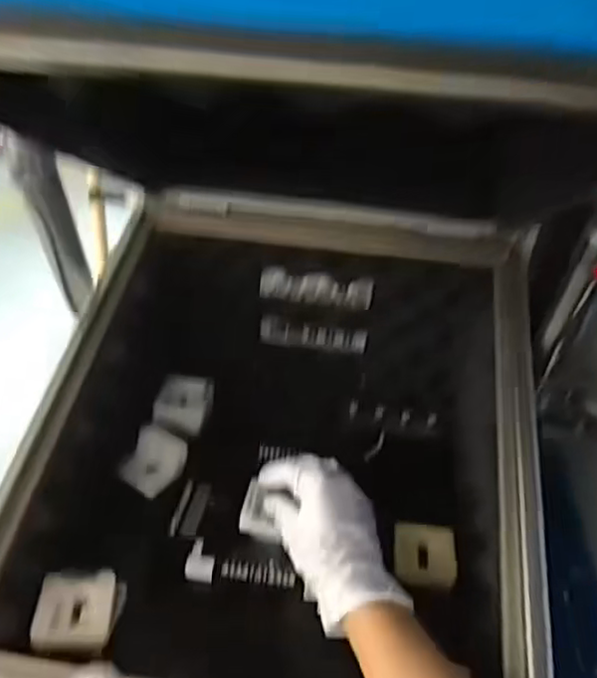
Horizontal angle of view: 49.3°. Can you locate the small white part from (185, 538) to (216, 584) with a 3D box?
[{"bbox_3d":[-0.075,0.170,0.502,0.022,0.015,0.032,1,35,-4],"label":"small white part"}]

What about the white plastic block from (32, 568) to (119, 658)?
[{"bbox_3d":[-0.157,0.191,0.457,0.051,0.009,0.055,4,48,-13],"label":"white plastic block"}]

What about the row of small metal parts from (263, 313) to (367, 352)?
[{"bbox_3d":[0.016,-0.004,0.703,0.113,0.028,0.013,9,35,7],"label":"row of small metal parts"}]

